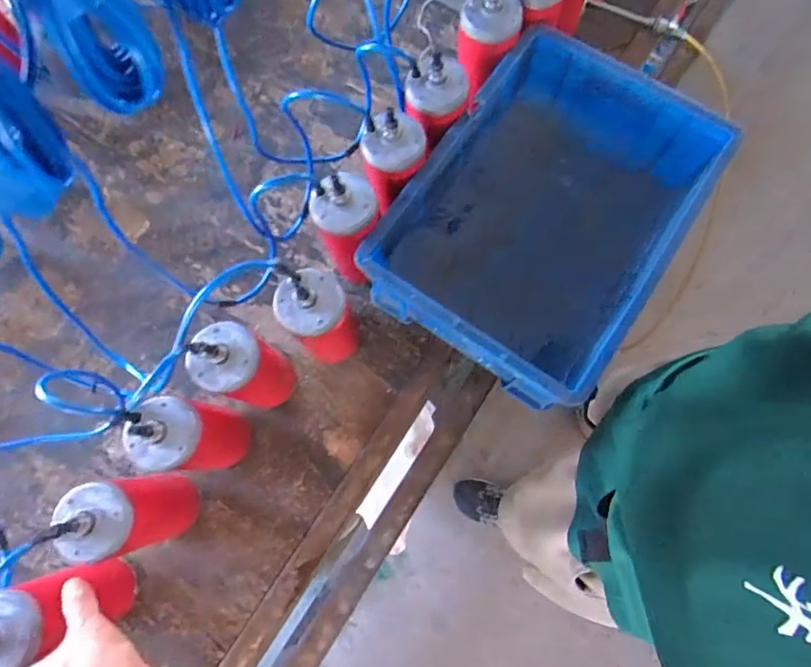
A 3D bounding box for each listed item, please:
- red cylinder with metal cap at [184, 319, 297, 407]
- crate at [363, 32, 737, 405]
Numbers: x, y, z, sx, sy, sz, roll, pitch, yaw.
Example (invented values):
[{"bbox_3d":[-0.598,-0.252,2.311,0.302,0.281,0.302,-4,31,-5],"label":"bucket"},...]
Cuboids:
[{"bbox_3d":[-0.186,0.040,0.581,0.072,0.196,0.071,0,76,1],"label":"red cylinder with metal cap"},{"bbox_3d":[0.174,-0.140,0.658,0.296,0.187,0.404,34,79,9],"label":"crate"}]

